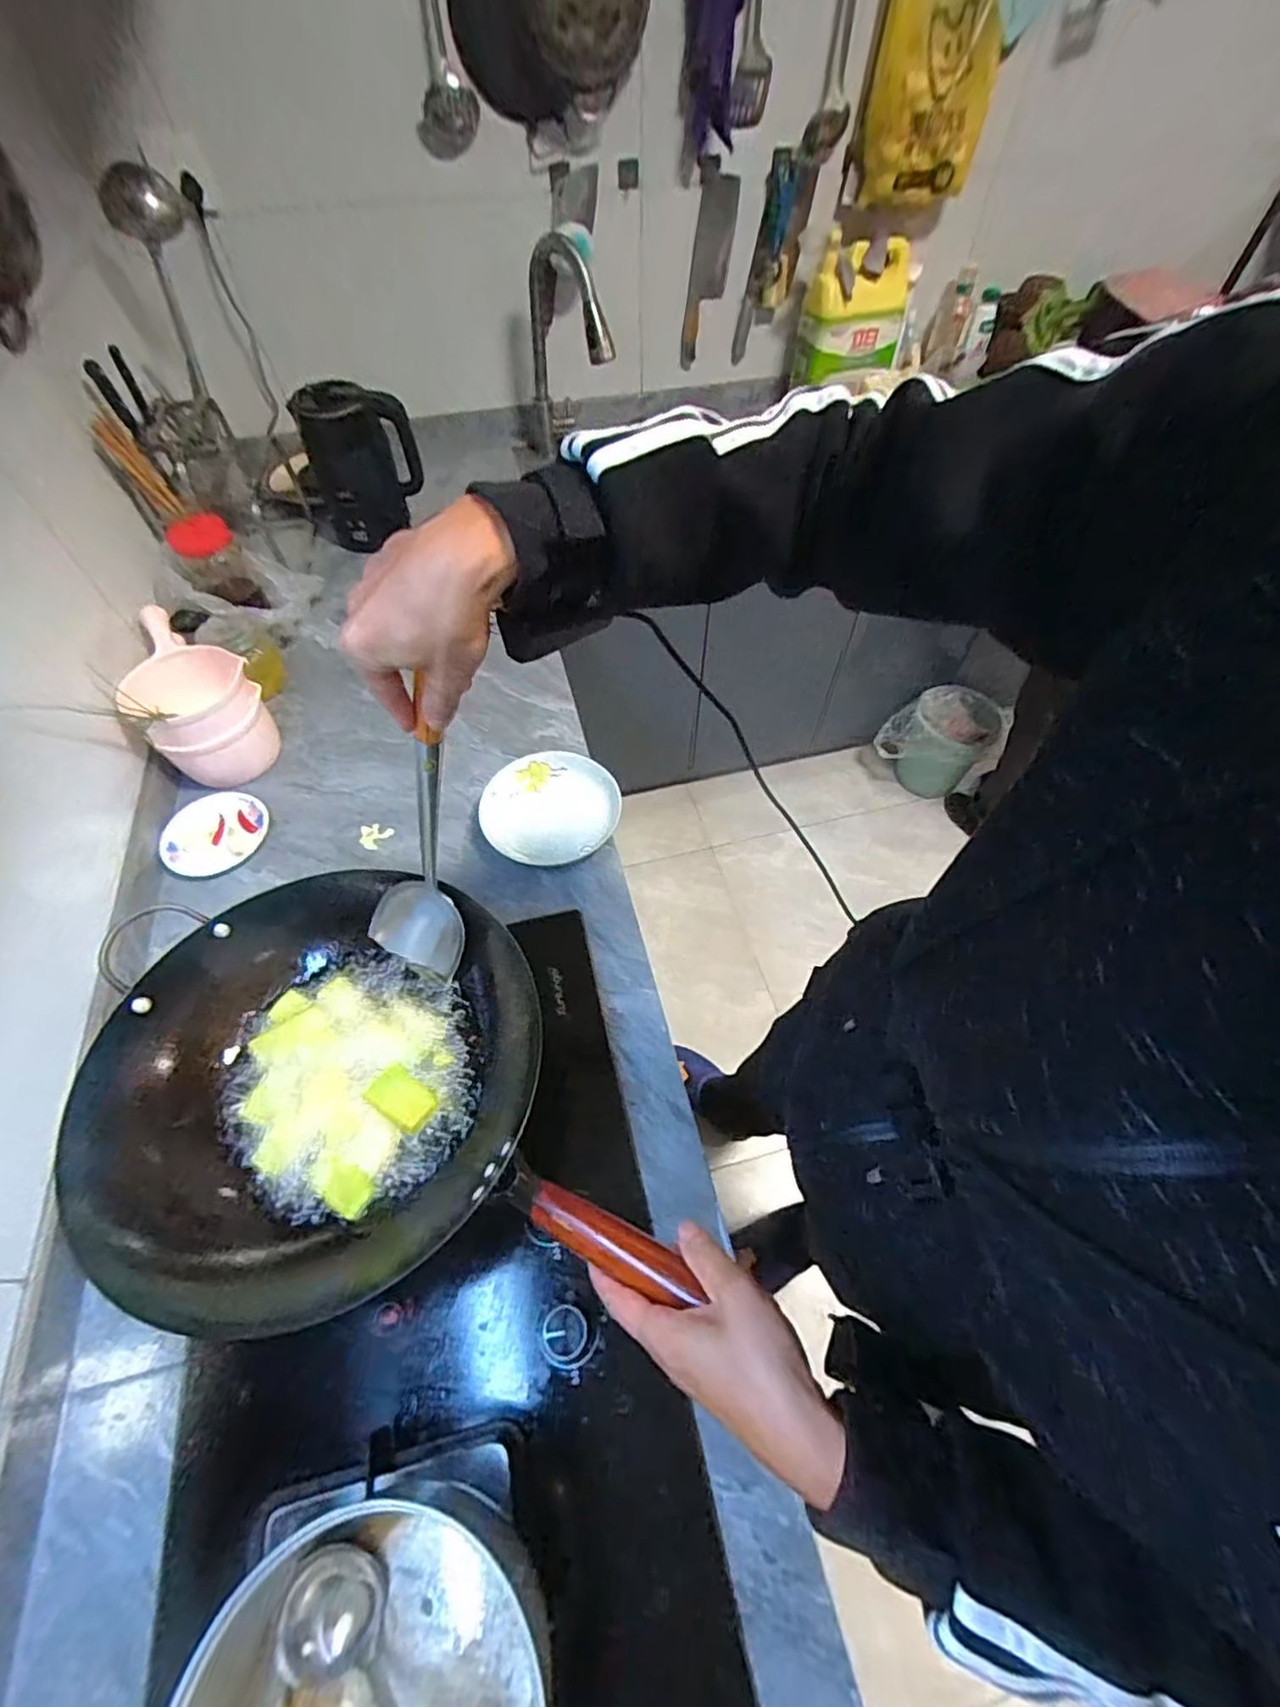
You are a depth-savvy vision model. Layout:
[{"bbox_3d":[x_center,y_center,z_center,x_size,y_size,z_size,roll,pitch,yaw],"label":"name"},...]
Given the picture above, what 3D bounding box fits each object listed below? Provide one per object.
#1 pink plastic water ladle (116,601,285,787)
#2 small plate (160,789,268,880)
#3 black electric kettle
[{"bbox_3d":[-0.615,-0.205,0.864,0.207,0.149,0.145,36,64,21],"label":"pink plastic water ladle"},{"bbox_3d":[-0.567,-0.028,0.831,0.115,0.016,0.127,8,57,5],"label":"small plate"},{"bbox_3d":[-0.494,-0.693,1.109,0.190,0.253,0.128,-20,59,-13],"label":"black electric kettle"}]

